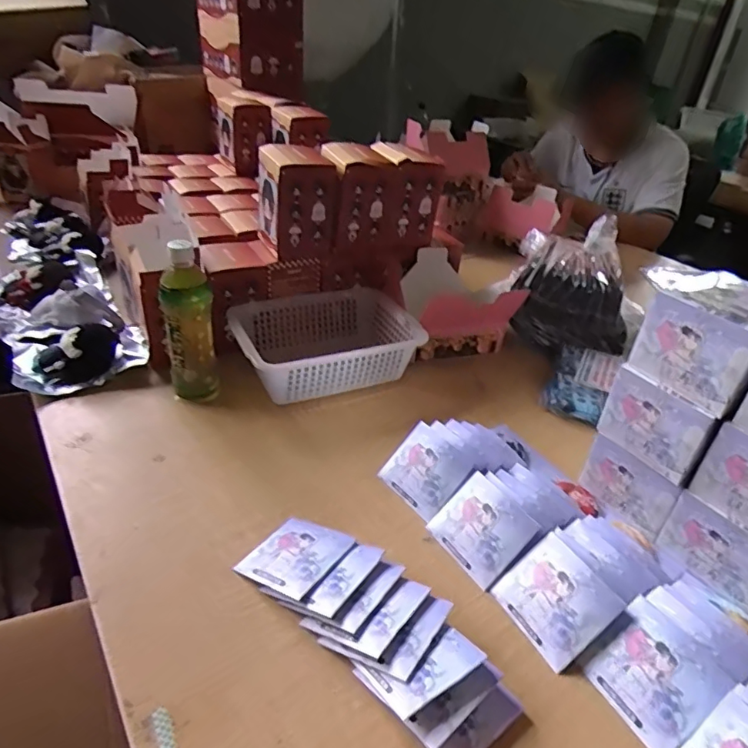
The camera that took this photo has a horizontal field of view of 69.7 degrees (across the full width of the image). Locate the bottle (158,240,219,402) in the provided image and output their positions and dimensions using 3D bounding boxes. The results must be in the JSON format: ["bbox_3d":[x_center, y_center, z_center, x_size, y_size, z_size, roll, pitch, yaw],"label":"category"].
[{"bbox_3d":[-0.253,-0.065,0.734,0.064,0.224,0.061,-7,35,-20],"label":"bottle"}]

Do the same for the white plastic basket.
[{"bbox_3d":[-0.076,-0.042,0.842,0.275,0.097,0.184,-12,37,-26],"label":"white plastic basket"}]

